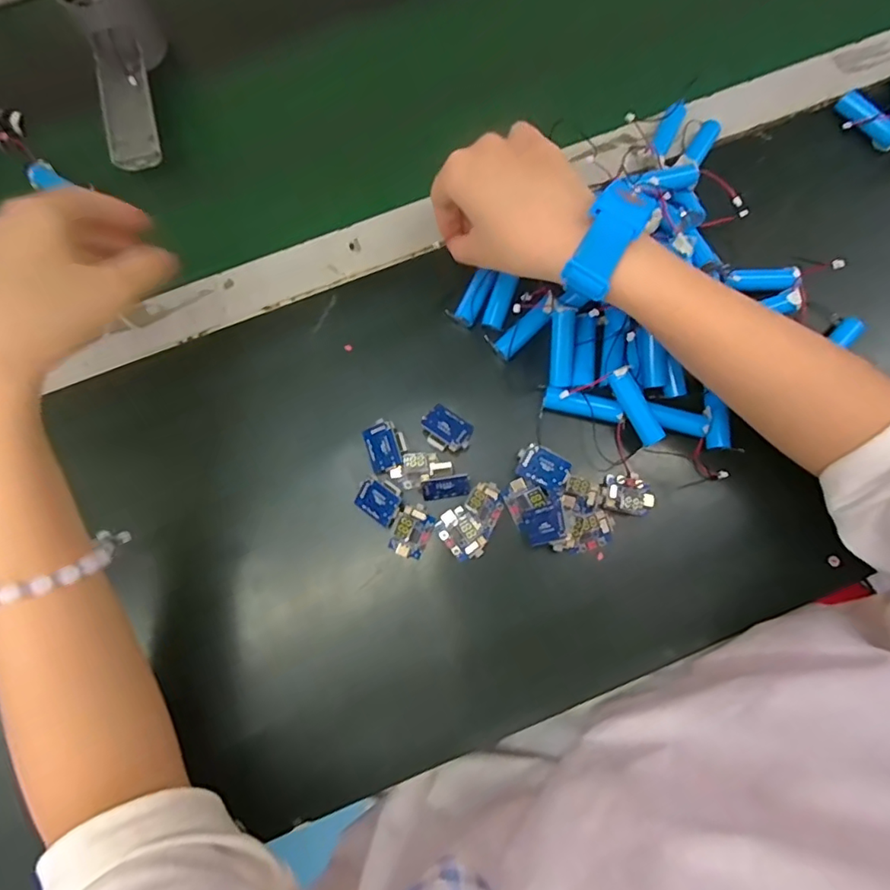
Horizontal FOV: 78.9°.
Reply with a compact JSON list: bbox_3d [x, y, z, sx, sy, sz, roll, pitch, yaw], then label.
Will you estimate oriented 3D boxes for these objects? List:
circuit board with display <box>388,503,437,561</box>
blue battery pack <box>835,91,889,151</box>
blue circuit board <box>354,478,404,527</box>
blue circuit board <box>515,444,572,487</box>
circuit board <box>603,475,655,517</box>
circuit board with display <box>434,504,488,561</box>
[{"bbox_3d":[-0.020,0.053,0.334,0.022,0.010,0.032,25,80,5],"label":"circuit board with display"},{"bbox_3d":[0.306,-0.234,0.392,0.017,0.017,0.051,-35,81,-6],"label":"blue battery pack"},{"bbox_3d":[-0.040,0.034,0.337,0.029,0.009,0.024,36,82,7],"label":"blue circuit board"},{"bbox_3d":[0.061,0.013,0.340,0.032,0.004,0.022,27,96,9],"label":"blue circuit board"},{"bbox_3d":[0.116,0.031,0.339,0.032,0.011,0.024,7,79,2],"label":"circuit board"},{"bbox_3d":[0.010,0.055,0.333,0.023,0.011,0.033,-38,81,-6],"label":"circuit board with display"}]

